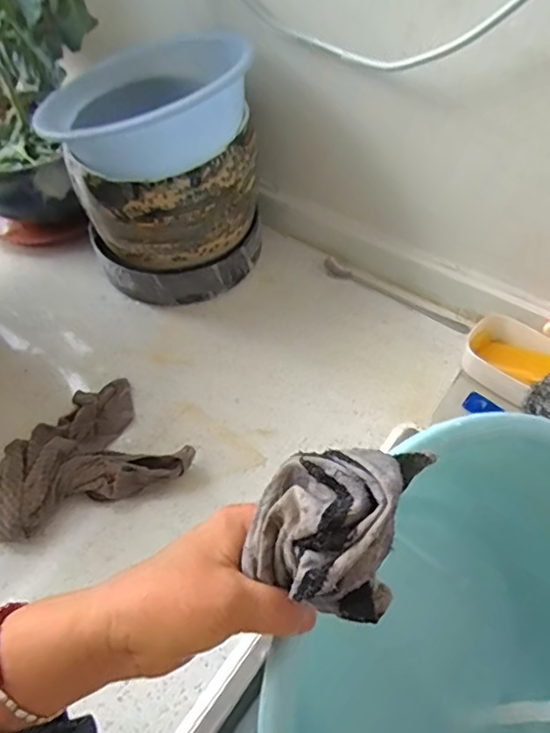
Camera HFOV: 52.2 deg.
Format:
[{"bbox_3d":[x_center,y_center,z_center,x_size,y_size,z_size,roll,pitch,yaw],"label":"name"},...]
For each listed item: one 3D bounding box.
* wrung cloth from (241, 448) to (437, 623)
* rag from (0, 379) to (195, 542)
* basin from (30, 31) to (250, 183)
[{"bbox_3d":[0.024,0.070,0.258,0.072,0.065,0.072,13,54,13],"label":"wrung cloth"},{"bbox_3d":[-0.198,0.079,0.560,0.201,0.042,0.143,-19,56,-11],"label":"rag"},{"bbox_3d":[-0.142,-0.290,0.613,0.224,0.069,0.210,-39,62,-23],"label":"basin"}]

